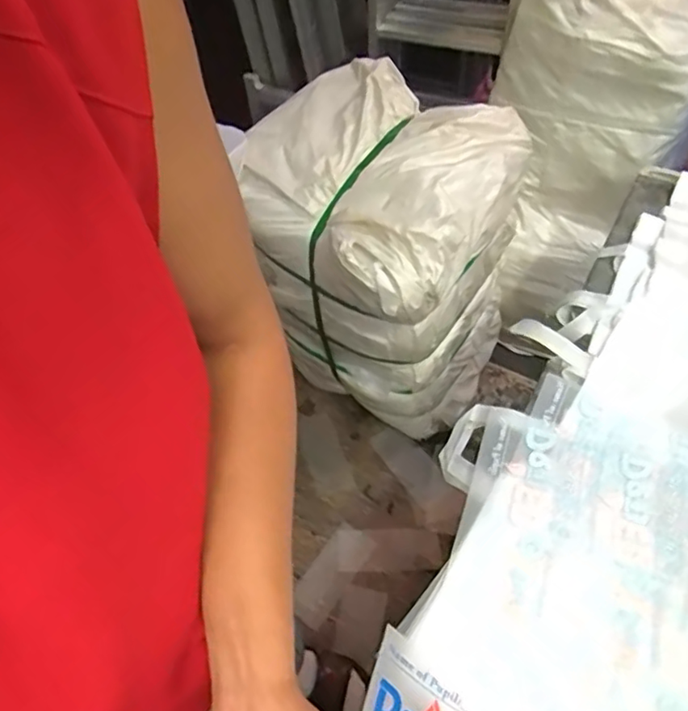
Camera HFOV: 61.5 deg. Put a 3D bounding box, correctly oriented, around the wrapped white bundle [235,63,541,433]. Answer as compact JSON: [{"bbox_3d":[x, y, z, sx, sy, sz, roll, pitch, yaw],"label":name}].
[{"bbox_3d":[0.090,-0.180,1.319,0.433,0.714,0.466,-37,59,-23],"label":"wrapped white bundle"}]

